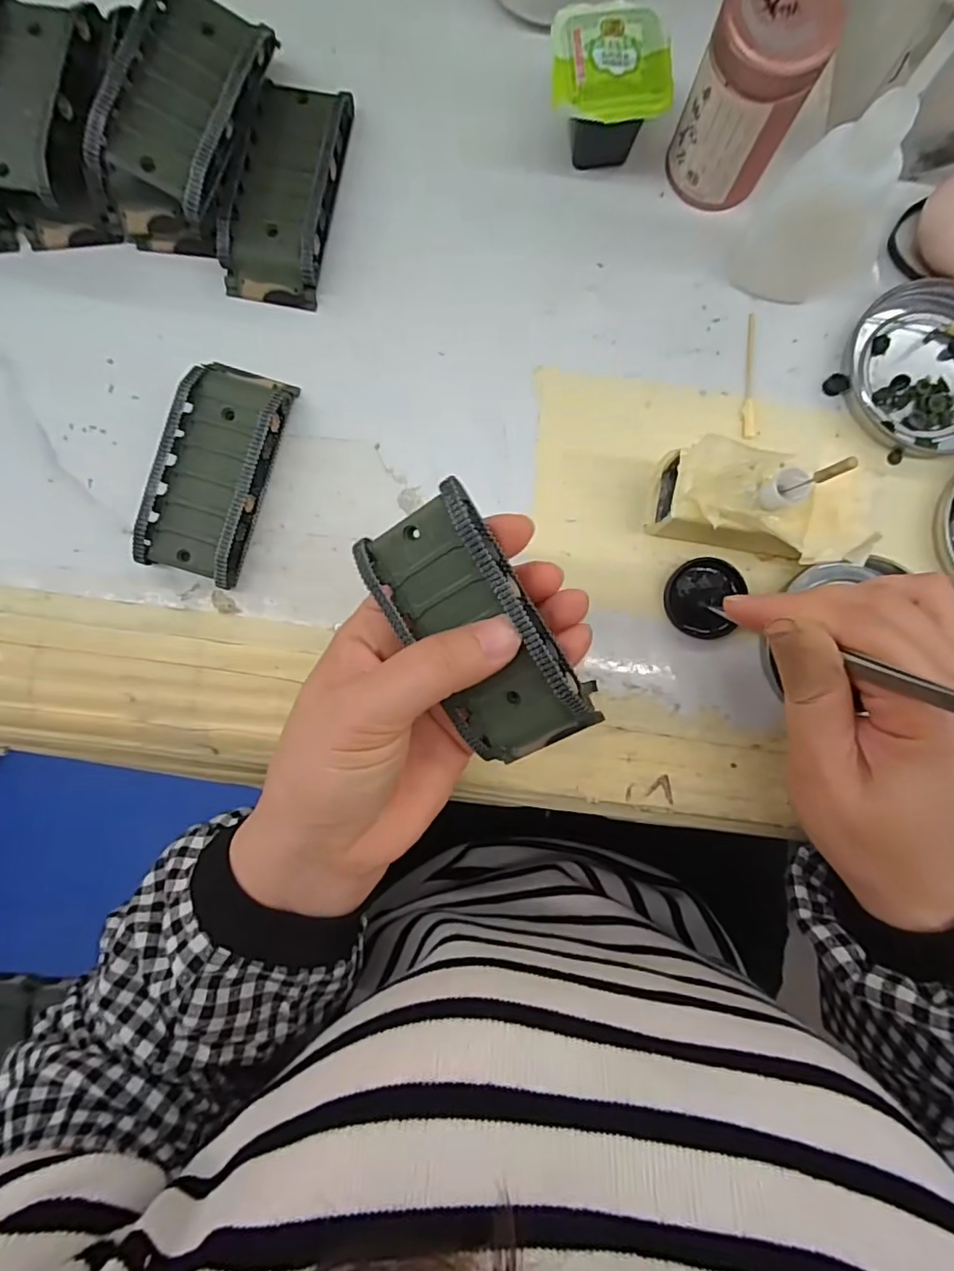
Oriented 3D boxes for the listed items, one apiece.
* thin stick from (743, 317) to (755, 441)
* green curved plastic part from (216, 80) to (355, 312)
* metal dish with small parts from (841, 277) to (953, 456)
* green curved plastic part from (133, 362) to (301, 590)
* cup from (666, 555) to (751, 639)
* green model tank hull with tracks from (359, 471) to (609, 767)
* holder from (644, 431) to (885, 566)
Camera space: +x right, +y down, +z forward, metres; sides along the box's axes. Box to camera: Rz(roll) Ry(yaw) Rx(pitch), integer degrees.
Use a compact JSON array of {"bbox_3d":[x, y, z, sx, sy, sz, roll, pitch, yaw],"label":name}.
[{"bbox_3d":[0.127,-0.121,0.262,0.006,0.004,0.059,2,88,0],"label":"thin stick"},{"bbox_3d":[-0.088,-0.204,0.258,0.044,0.020,0.095,9,88,1],"label":"green curved plastic part"},{"bbox_3d":[0.209,-0.123,0.259,0.077,0.009,0.074,0,88,0],"label":"metal dish with small parts"},{"bbox_3d":[-0.118,-0.074,0.254,0.043,0.019,0.095,17,88,1],"label":"green curved plastic part"},{"bbox_3d":[0.102,-0.017,0.257,0.031,0.007,0.036,21,88,1],"label":"cup"},{"bbox_3d":[0.001,0.001,0.190,0.043,0.021,0.095,-33,97,-1],"label":"green model tank hull with tracks"},{"bbox_3d":[0.123,-0.054,0.242,0.093,0.039,0.046,13,88,-3],"label":"holder"}]

